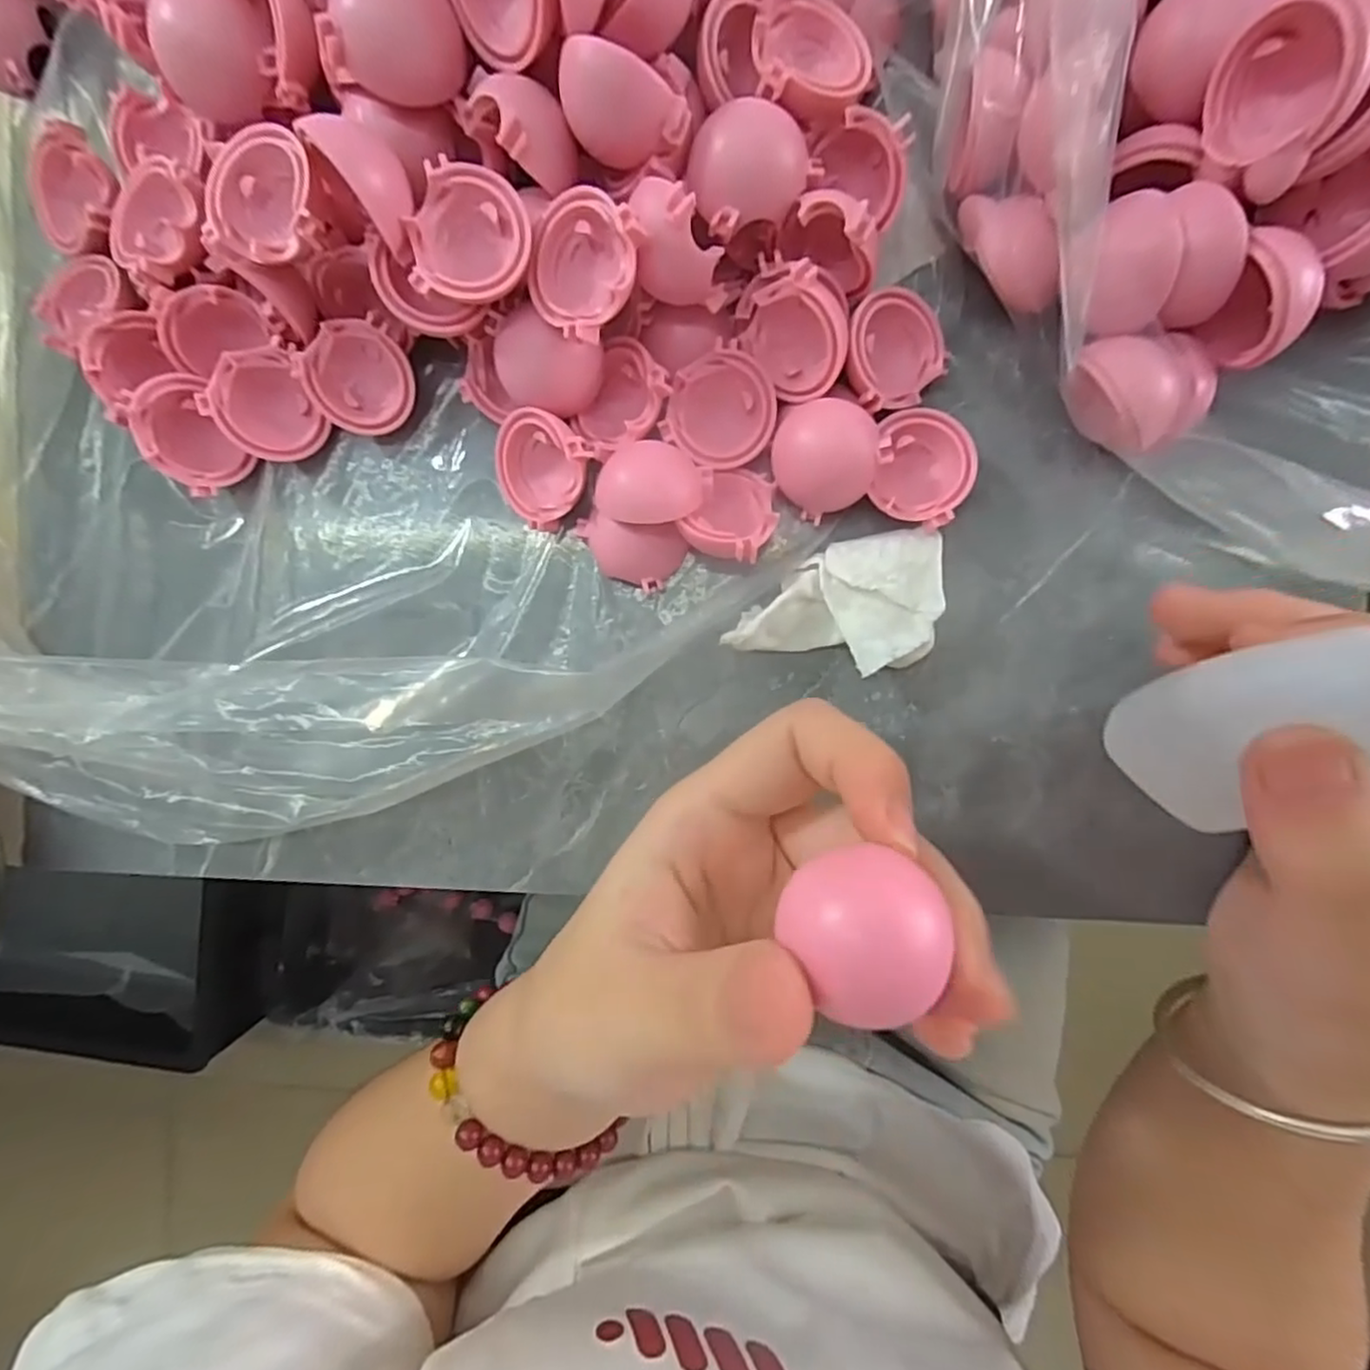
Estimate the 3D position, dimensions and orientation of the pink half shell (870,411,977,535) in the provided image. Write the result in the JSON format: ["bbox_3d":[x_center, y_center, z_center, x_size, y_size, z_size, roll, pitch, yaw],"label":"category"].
[{"bbox_3d":[0.065,-0.059,0.186,0.025,0.016,0.030,8,93,1],"label":"pink half shell"}]

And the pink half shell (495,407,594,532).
[{"bbox_3d":[-0.041,-0.062,0.188,0.029,0.011,0.029,20,126,30],"label":"pink half shell"}]

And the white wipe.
[{"bbox_3d":[0.043,-0.022,0.190,0.060,0.014,0.036,-8,93,2],"label":"white wipe"}]

